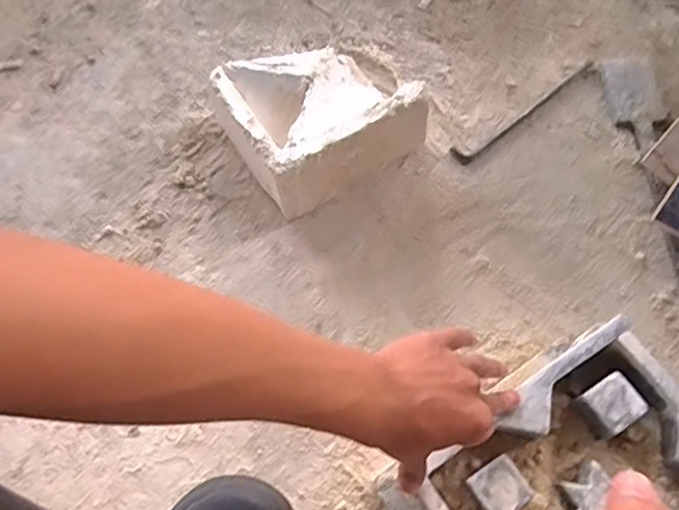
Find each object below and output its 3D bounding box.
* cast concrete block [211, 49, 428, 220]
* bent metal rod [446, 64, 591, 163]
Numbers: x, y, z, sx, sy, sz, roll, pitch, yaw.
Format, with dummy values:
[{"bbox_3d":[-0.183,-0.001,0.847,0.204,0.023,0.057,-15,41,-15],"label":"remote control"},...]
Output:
[{"bbox_3d":[-0.027,-0.168,0.704,0.194,0.099,0.178,-31,69,-11],"label":"cast concrete block"},{"bbox_3d":[0.227,-0.179,0.734,0.222,0.004,0.024,-36,70,-13],"label":"bent metal rod"}]

